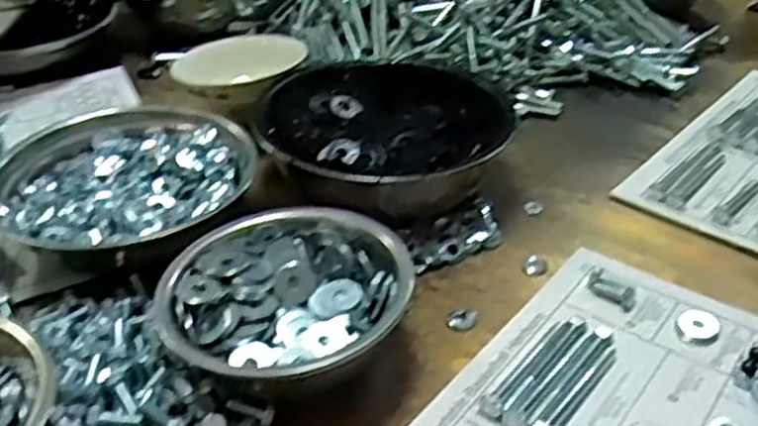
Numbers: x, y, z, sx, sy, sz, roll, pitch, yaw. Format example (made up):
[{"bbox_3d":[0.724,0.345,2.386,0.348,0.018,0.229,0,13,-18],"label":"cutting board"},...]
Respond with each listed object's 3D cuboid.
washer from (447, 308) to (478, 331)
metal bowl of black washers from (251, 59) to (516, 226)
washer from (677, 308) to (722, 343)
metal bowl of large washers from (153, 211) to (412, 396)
[{"bbox_3d":[0.064,0.081,0.598,0.021,0.005,0.024,28,44,32],"label":"washer"},{"bbox_3d":[0.006,-0.065,0.731,0.224,0.067,0.217,1,36,-1],"label":"metal bowl of black washers"},{"bbox_3d":[0.245,0.086,0.596,0.029,0.006,0.035,17,38,21],"label":"washer"},{"bbox_3d":[-0.072,0.064,0.567,0.168,0.068,0.158,1,36,-1],"label":"metal bowl of large washers"}]

